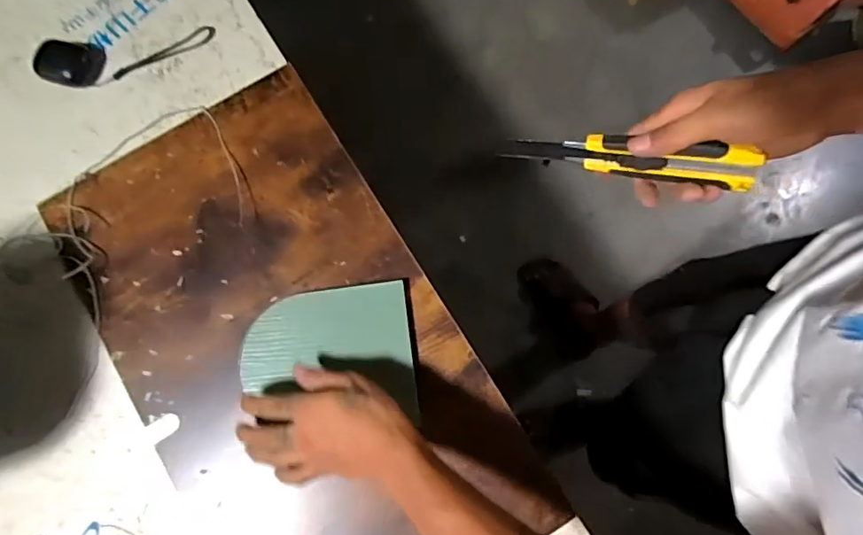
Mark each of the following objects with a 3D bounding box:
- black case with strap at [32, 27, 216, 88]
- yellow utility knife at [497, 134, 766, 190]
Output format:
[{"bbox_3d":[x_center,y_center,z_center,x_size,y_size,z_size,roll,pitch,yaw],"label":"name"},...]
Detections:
[{"bbox_3d":[-0.350,-0.243,0.614,0.191,0.023,0.057,-8,78,-2],"label":"black case with strap"},{"bbox_3d":[0.149,-0.087,0.416,0.183,0.032,0.019,10,77,20],"label":"yellow utility knife"}]

